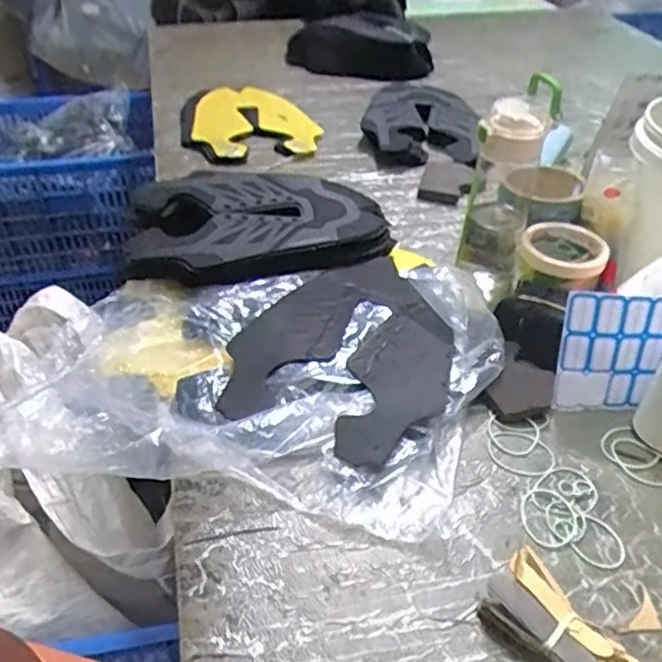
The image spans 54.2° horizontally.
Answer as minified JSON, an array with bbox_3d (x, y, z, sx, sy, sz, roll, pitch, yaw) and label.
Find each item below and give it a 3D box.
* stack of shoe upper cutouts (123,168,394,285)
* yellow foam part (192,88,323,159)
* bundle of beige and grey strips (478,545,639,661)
[{"bbox_3d":[-0.089,-0.137,0.807,0.319,0.049,0.218,-7,40,-11],"label":"stack of shoe upper cutouts"},{"bbox_3d":[-0.153,-0.381,1.154,0.207,0.035,0.312,-14,42,-19],"label":"yellow foam part"},{"bbox_3d":[0.158,0.206,0.443,0.046,0.039,0.103,-28,47,-33],"label":"bundle of beige and grey strips"}]

